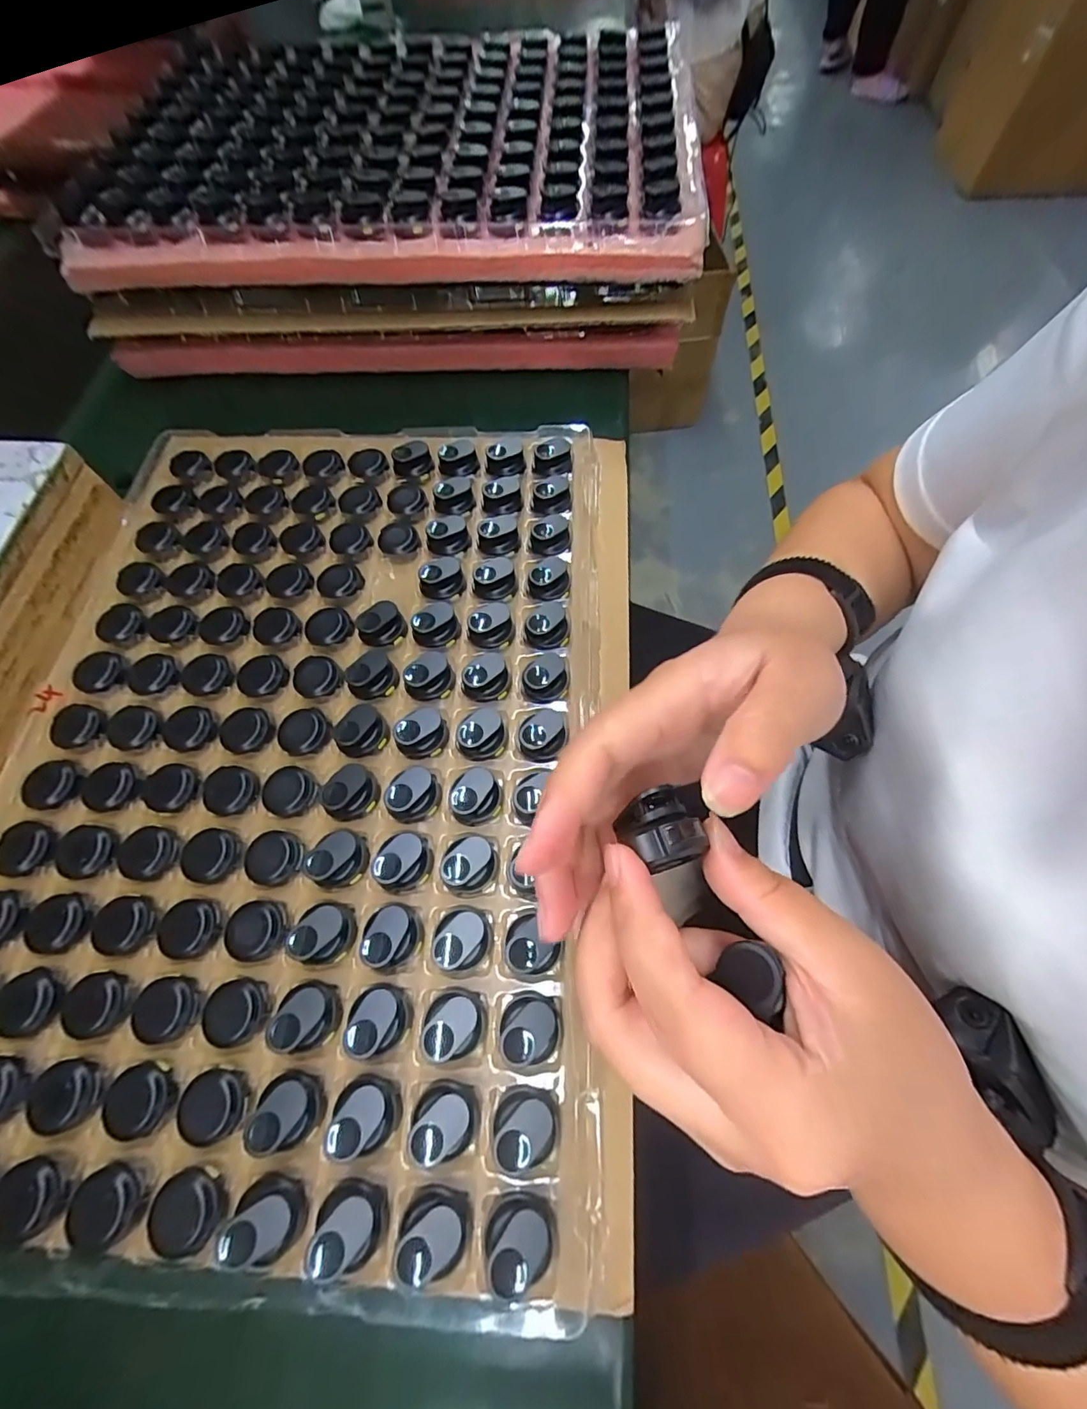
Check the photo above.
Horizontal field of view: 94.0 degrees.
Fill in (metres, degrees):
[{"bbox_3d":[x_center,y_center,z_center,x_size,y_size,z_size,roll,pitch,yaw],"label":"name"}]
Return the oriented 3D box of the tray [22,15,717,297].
[{"bbox_3d":[-0.124,-0.491,0.438,0.505,0.053,0.356,4,66,3],"label":"tray"}]

